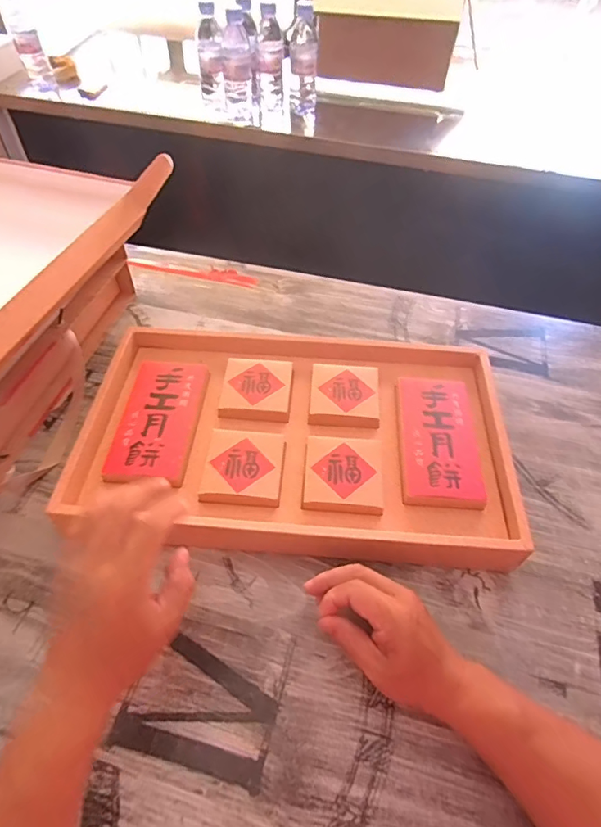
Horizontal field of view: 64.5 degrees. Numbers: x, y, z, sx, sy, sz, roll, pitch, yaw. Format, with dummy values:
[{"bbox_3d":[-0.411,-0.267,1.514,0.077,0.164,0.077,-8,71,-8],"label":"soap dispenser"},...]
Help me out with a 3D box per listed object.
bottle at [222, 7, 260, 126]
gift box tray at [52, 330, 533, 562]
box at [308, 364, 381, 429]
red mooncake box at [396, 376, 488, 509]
[{"bbox_3d":[-0.119,-0.678,0.948,0.064,0.187,0.062,-4,53,-4],"label":"bottle"},{"bbox_3d":[-0.004,0.019,0.572,0.477,0.050,0.300,6,53,4],"label":"gift box tray"},{"bbox_3d":[0.056,-0.023,0.594,0.083,0.023,0.087,4,53,2],"label":"box"},{"bbox_3d":[0.158,0.025,0.552,0.085,0.022,0.178,4,53,2],"label":"red mooncake box"}]

